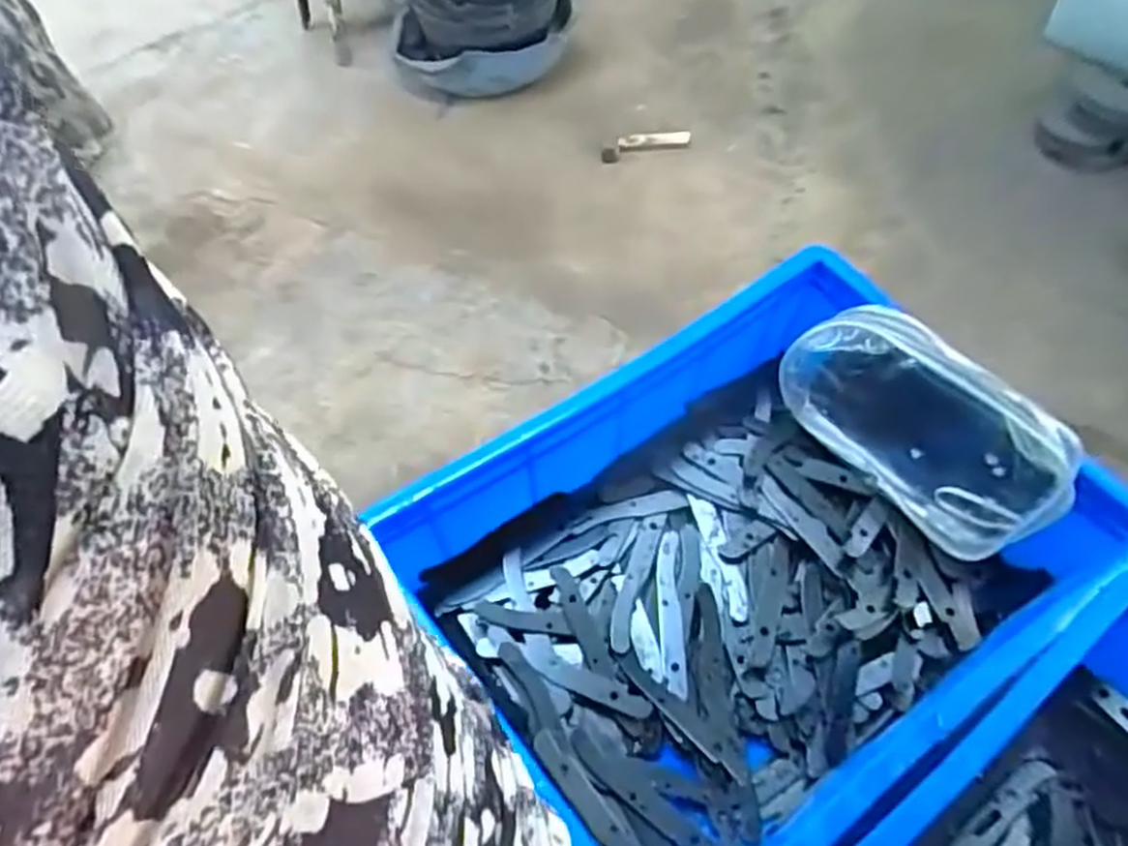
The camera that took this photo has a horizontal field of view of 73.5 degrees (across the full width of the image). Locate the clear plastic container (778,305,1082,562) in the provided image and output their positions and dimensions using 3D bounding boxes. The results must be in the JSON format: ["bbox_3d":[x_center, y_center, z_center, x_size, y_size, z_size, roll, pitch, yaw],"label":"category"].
[{"bbox_3d":[0.254,-0.001,0.536,0.064,0.108,0.190,-31,65,-22],"label":"clear plastic container"}]

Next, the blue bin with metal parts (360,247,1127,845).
[{"bbox_3d":[0.123,0.093,0.514,0.388,0.131,0.287,-29,64,-21],"label":"blue bin with metal parts"}]

